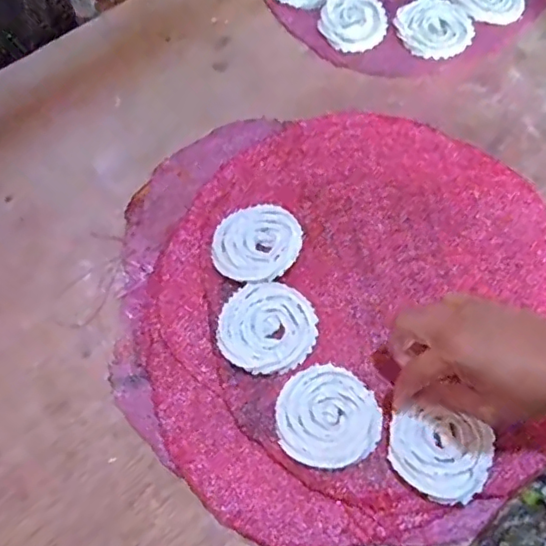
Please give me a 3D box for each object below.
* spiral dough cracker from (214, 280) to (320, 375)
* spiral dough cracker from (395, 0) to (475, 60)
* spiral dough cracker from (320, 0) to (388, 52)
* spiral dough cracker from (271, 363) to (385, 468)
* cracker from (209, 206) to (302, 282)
[{"bbox_3d":[-0.004,0.045,0.474,0.077,0.010,0.078,-1,64,2],"label":"spiral dough cracker"},{"bbox_3d":[0.173,-0.264,0.614,0.080,0.012,0.075,-1,64,2],"label":"spiral dough cracker"},{"bbox_3d":[0.086,-0.276,0.621,0.068,0.011,0.079,-16,65,-6],"label":"spiral dough cracker"},{"bbox_3d":[0.042,0.111,0.439,0.078,0.007,0.076,-1,64,2],"label":"spiral dough cracker"},{"bbox_3d":[-0.014,-0.026,0.510,0.081,0.008,0.072,-36,68,-14],"label":"cracker"}]

